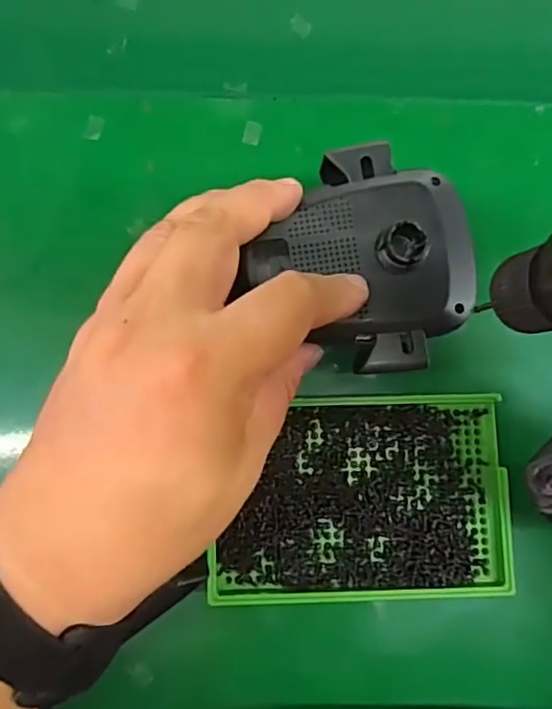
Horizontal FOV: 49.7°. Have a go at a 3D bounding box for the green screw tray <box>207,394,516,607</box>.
[{"bbox_3d":[0.040,0.067,0.279,0.132,0.024,0.092,-1,87,-4],"label":"green screw tray"}]

